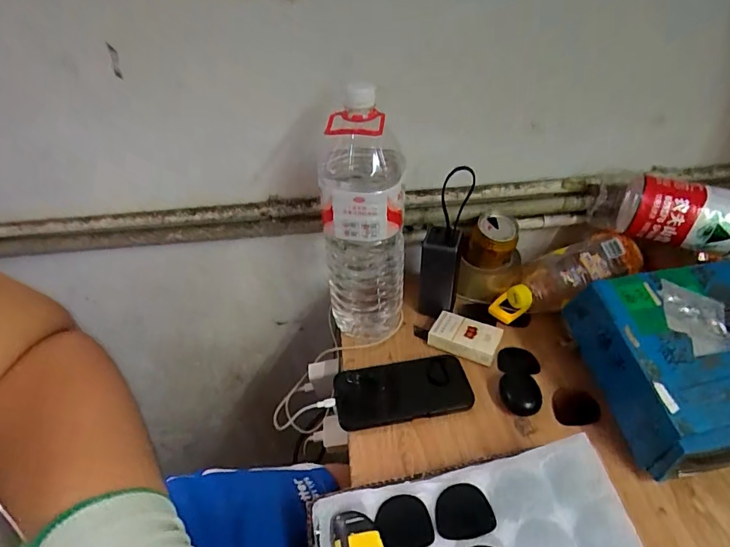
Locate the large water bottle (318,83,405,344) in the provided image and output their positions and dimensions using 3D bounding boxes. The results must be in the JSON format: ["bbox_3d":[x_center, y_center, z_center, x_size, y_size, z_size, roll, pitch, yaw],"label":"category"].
[{"bbox_3d":[-0.001,-0.049,0.561,0.098,0.313,0.086,2,38,6],"label":"large water bottle"}]

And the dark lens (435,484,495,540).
[{"bbox_3d":[0.087,0.213,0.402,0.052,0.004,0.045,-10,38,-9],"label":"dark lens"}]

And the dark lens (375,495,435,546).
[{"bbox_3d":[0.035,0.220,0.397,0.049,0.007,0.046,-4,38,-1],"label":"dark lens"}]

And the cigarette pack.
[{"bbox_3d":[0.137,0.085,0.611,0.087,0.025,0.055,16,41,23],"label":"cigarette pack"}]

